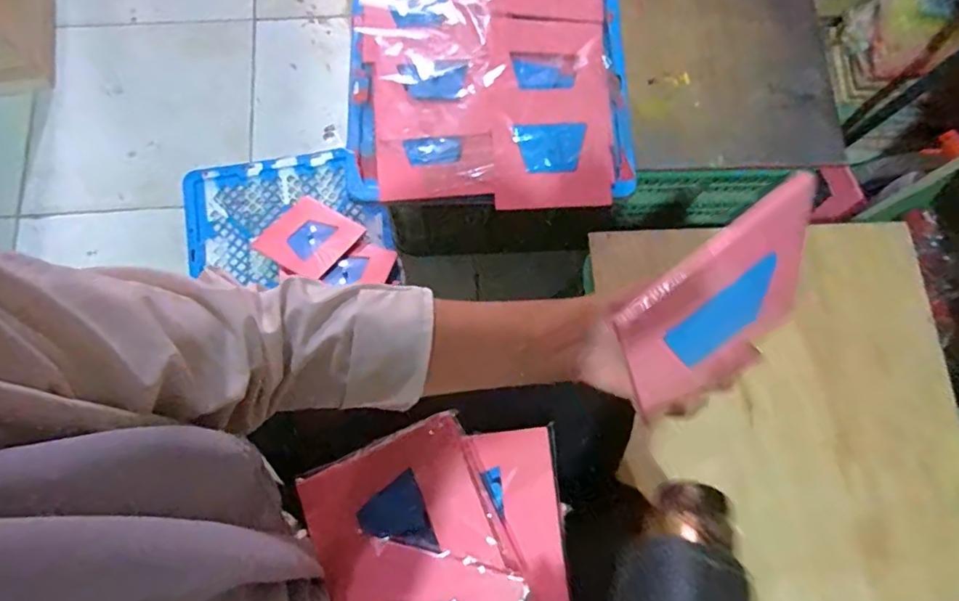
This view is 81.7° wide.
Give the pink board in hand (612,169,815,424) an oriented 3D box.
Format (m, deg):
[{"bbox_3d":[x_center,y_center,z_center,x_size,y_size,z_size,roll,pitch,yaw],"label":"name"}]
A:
[{"bbox_3d":[0.149,0.007,0.344,0.138,0.137,0.006,-35,48,-6],"label":"pink board in hand"}]

